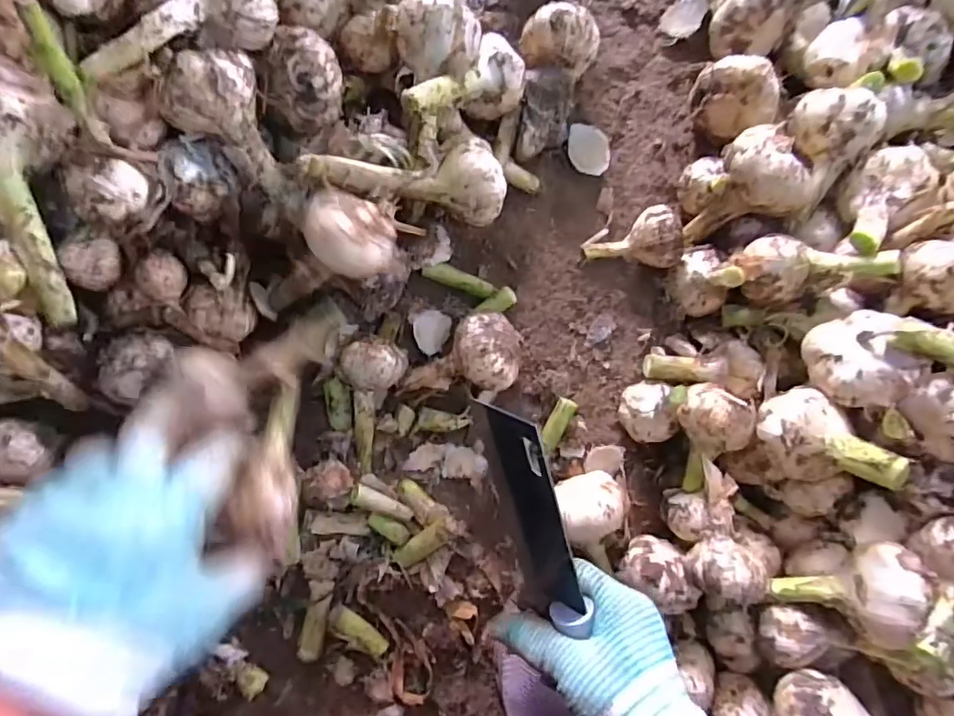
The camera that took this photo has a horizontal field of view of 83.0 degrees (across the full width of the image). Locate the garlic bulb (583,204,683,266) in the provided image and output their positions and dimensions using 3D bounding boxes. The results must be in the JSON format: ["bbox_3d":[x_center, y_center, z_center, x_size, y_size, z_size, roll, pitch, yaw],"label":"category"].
[{"bbox_3d":[0.122,-0.085,0.415,0.063,0.043,0.047,-22,90,-8],"label":"garlic bulb"}]

